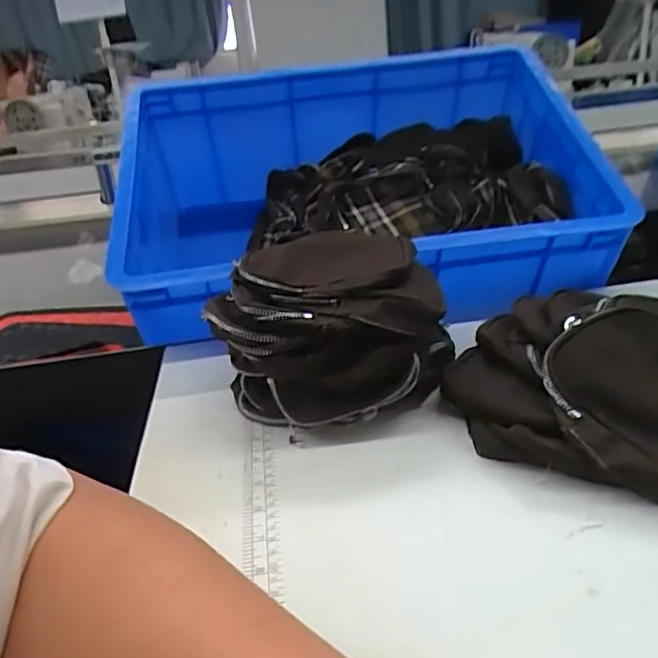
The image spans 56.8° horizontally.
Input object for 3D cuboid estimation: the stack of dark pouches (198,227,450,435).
[{"bbox_3d":[0.002,-0.001,0.493,0.177,0.106,0.157,3,27,19],"label":"stack of dark pouches"}]

